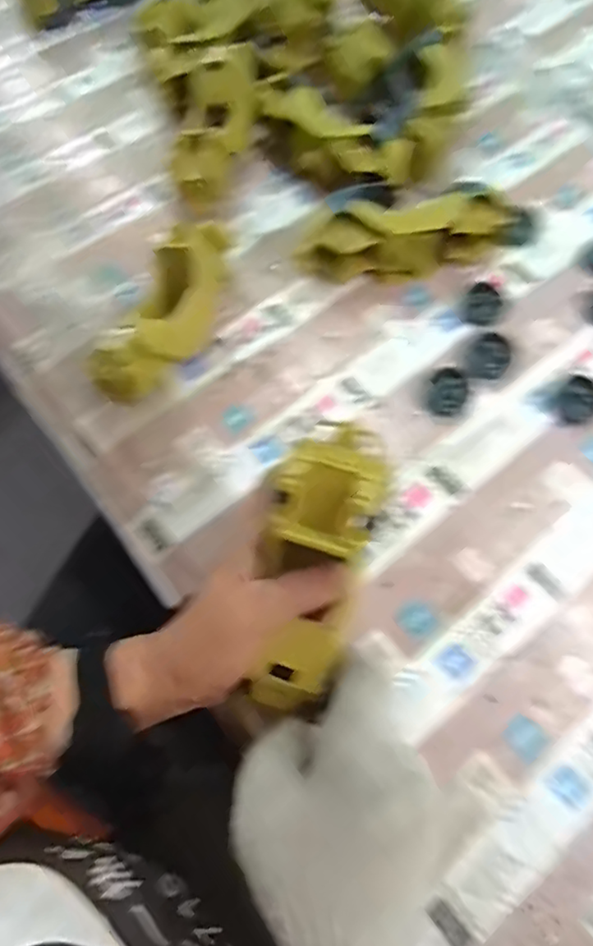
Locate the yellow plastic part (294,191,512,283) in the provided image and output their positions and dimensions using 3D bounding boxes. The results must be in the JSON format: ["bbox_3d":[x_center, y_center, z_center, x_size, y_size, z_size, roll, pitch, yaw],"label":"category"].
[{"bbox_3d":[0.087,-0.189,0.496,0.166,0.060,0.039,-9,67,-3],"label":"yellow plastic part"}]

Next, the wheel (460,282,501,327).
[{"bbox_3d":[0.152,-0.138,0.494,0.030,0.013,0.034,26,70,11],"label":"wheel"}]

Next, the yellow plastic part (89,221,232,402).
[{"bbox_3d":[-0.098,-0.122,0.470,0.059,0.061,0.161,20,68,9],"label":"yellow plastic part"}]

